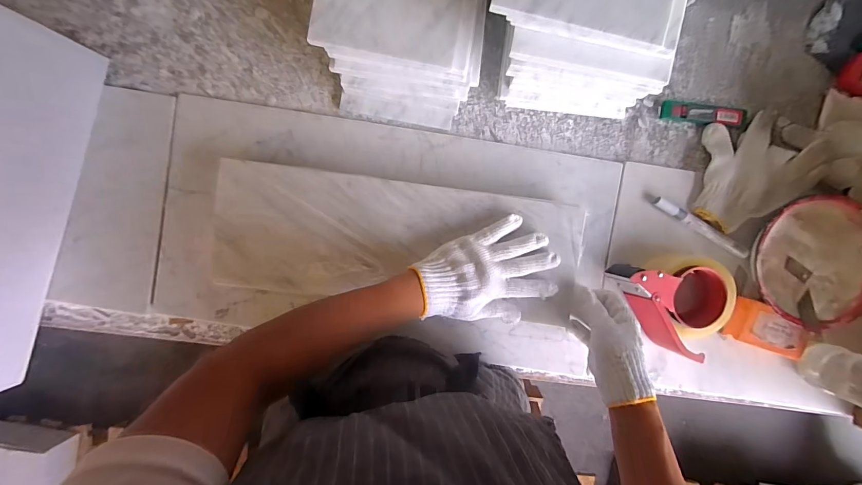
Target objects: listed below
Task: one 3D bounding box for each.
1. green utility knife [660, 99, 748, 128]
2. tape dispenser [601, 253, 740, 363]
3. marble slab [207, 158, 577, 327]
[{"bbox_3d":[0.373,-0.177,0.502,0.116,0.013,0.029,6,93,-1],"label":"green utility knife"},{"bbox_3d":[0.323,0.069,0.476,0.111,0.051,0.133,-33,92,1],"label":"tape dispenser"},{"bbox_3d":[-0.040,0.002,0.458,0.446,0.027,0.164,4,93,-2],"label":"marble slab"}]

